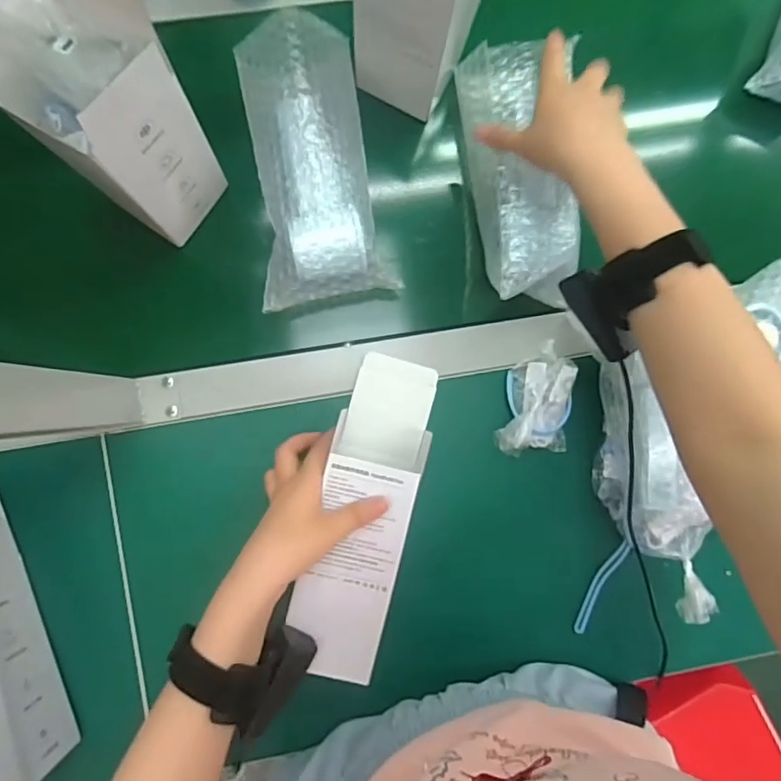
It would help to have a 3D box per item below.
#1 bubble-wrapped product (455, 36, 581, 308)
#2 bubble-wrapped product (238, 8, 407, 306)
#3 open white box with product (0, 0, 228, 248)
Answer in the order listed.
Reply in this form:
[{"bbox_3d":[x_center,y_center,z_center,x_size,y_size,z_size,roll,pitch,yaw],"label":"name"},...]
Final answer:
[{"bbox_3d":[0.105,-0.178,0.455,0.077,0.042,0.218,-8,81,-2],"label":"bubble-wrapped product"},{"bbox_3d":[-0.067,-0.181,0.447,0.099,0.060,0.212,-12,90,-2],"label":"bubble-wrapped product"},{"bbox_3d":[-0.186,-0.184,0.380,0.083,0.186,0.077,38,88,-1],"label":"open white box with product"}]

